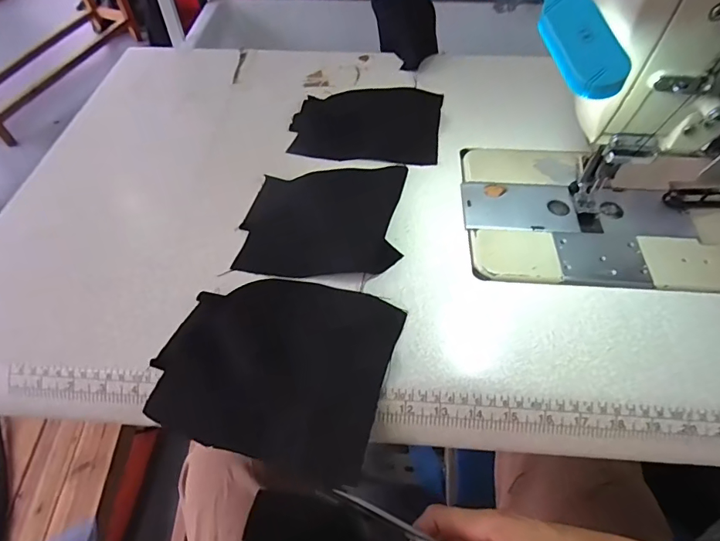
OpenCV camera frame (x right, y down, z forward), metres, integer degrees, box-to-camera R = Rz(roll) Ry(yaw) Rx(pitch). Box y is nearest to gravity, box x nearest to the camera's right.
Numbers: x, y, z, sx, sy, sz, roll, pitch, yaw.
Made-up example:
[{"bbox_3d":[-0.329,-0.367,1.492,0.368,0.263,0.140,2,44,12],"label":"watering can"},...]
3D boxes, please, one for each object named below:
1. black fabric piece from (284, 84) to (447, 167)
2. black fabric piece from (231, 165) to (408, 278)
[{"bbox_3d":[0.010,-0.174,0.516,0.162,0.006,0.140,6,54,6],"label":"black fabric piece"},{"bbox_3d":[-0.034,-0.050,0.426,0.149,0.008,0.135,0,54,0],"label":"black fabric piece"}]

